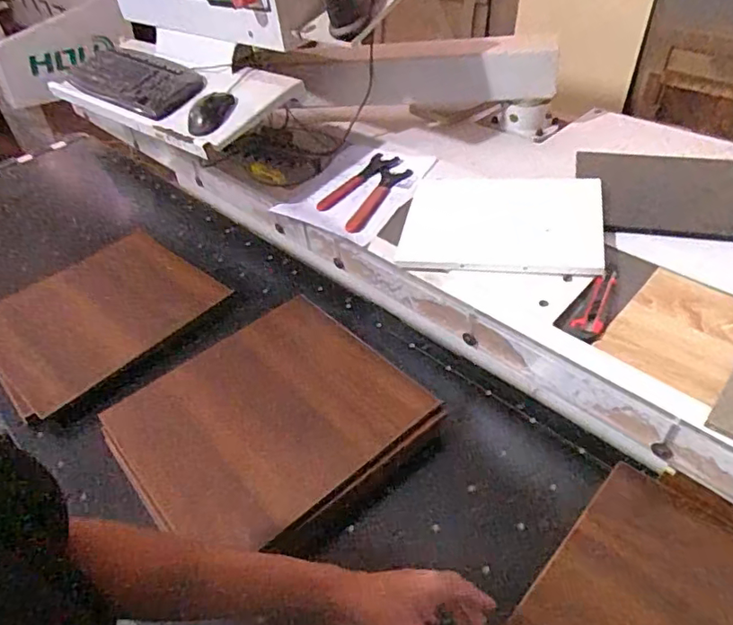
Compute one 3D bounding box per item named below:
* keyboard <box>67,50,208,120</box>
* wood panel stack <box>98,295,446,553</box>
[{"bbox_3d":[-0.456,-0.460,1.107,0.144,0.048,0.365,-36,50,-29],"label":"keyboard"},{"bbox_3d":[-0.142,0.164,0.821,0.380,0.083,0.329,-32,48,-25],"label":"wood panel stack"}]

